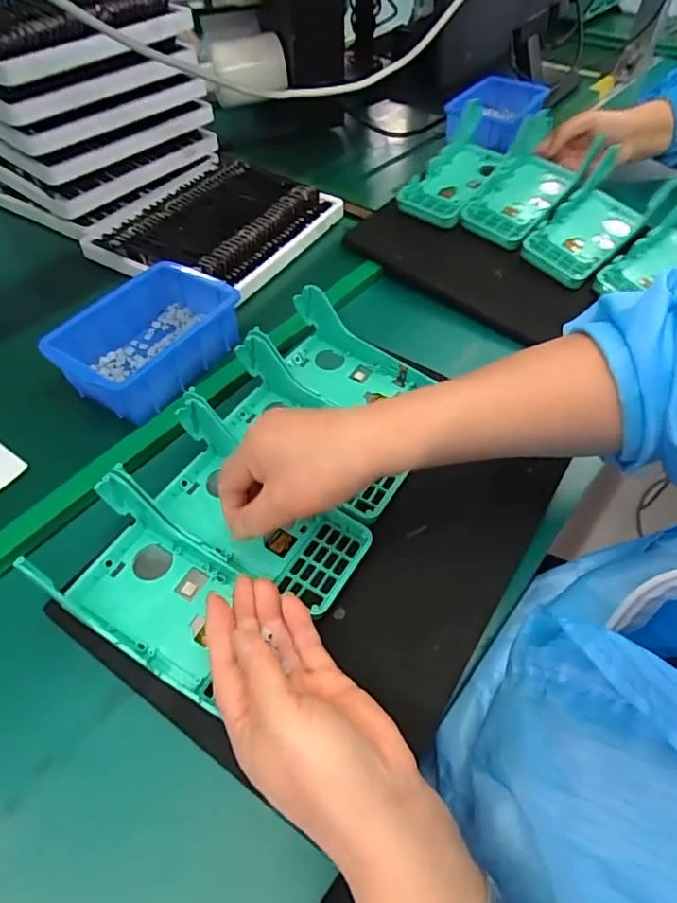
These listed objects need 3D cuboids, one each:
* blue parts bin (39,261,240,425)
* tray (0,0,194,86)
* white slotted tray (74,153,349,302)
[{"bbox_3d":[-0.166,-0.096,0.470,0.102,0.061,0.143,29,54,24],"label":"blue parts bin"},{"bbox_3d":[-0.293,-0.449,0.569,0.199,0.046,0.242,36,57,29],"label":"tray"},{"bbox_3d":[-0.137,-0.259,0.608,0.214,0.035,0.223,26,52,22],"label":"white slotted tray"}]

